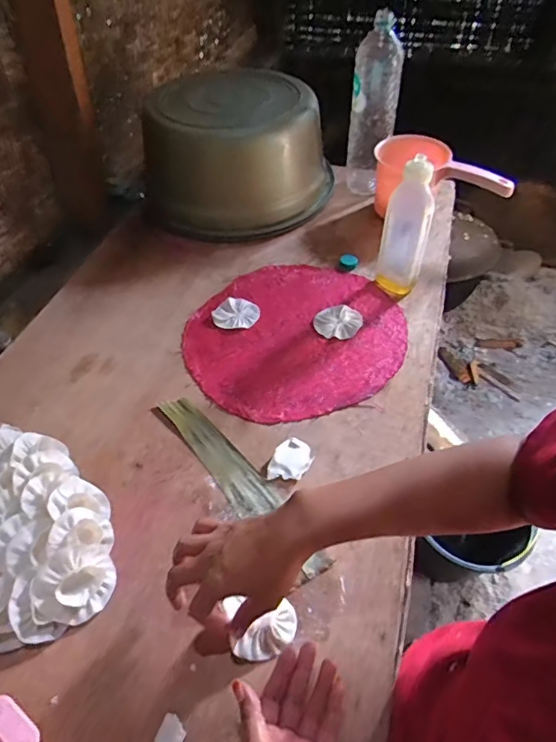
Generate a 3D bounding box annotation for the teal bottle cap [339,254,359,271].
[{"bbox_3d":[0.128,-0.197,0.906,0.034,0.018,0.032,-1,47,1],"label":"teal bottle cap"}]

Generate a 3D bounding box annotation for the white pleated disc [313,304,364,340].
[{"bbox_3d":[0.098,-0.081,0.810,0.070,0.008,0.074,-1,47,1],"label":"white pleated disc"}]

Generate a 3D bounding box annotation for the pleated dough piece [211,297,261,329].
[{"bbox_3d":[-0.069,-0.096,0.832,0.076,0.012,0.064,-3,47,-1],"label":"pleated dough piece"}]

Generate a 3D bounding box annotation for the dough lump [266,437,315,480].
[{"bbox_3d":[0.017,0.115,0.640,0.045,0.011,0.069,20,51,19],"label":"dough lump"}]

